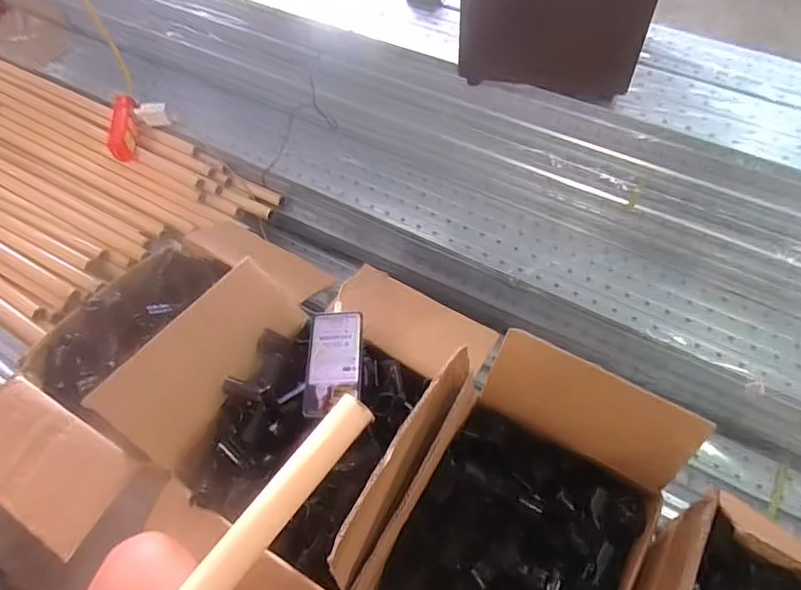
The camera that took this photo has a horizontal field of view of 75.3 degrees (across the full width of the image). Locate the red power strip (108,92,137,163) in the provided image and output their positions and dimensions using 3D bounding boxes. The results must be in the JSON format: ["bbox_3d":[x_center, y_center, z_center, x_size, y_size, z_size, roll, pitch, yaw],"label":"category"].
[{"bbox_3d":[-0.613,-0.374,1.142,0.048,0.043,0.167,-2,71,-6],"label":"red power strip"}]

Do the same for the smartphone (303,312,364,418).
[{"bbox_3d":[-0.093,0.093,0.737,0.074,0.010,0.162,-1,55,4],"label":"smartphone"}]

